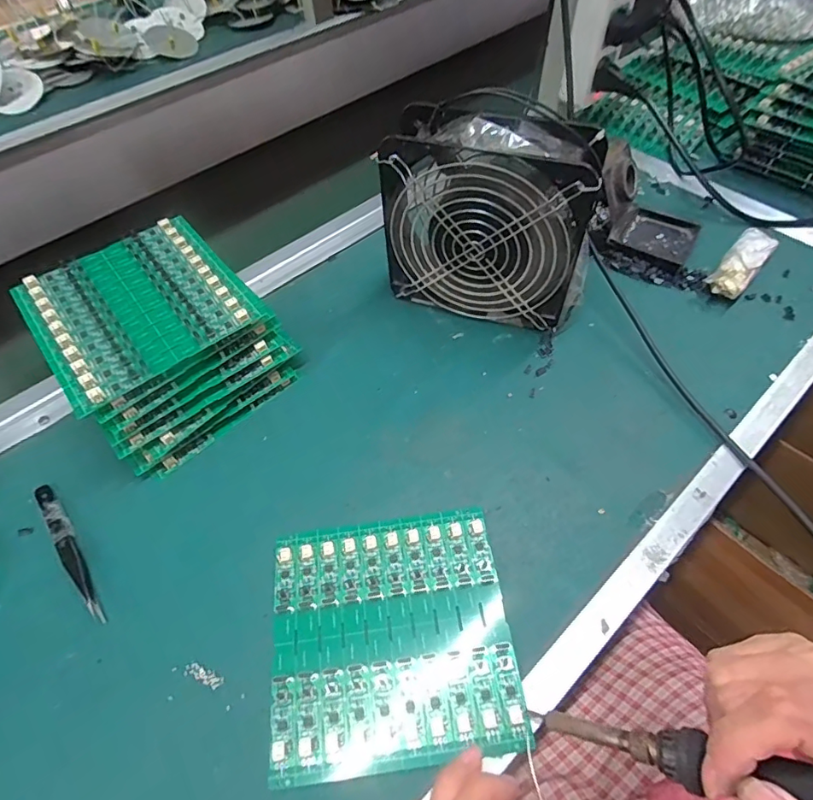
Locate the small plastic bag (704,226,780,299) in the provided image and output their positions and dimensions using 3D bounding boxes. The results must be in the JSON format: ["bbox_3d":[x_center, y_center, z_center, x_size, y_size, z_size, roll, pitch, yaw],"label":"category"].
[{"bbox_3d":[0.303,-0.123,0.444,0.030,0.021,0.092,37,65,24],"label":"small plastic bag"}]

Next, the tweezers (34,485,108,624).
[{"bbox_3d":[-0.225,0.096,0.326,0.012,0.012,0.118,-38,63,-21],"label":"tweezers"}]

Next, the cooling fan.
[{"bbox_3d":[0.063,-0.136,0.383,0.158,0.152,0.060,18,59,14],"label":"cooling fan"}]

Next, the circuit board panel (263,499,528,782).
[{"bbox_3d":[-0.010,0.137,0.294,0.138,0.009,0.131,-7,58,-3],"label":"circuit board panel"}]

